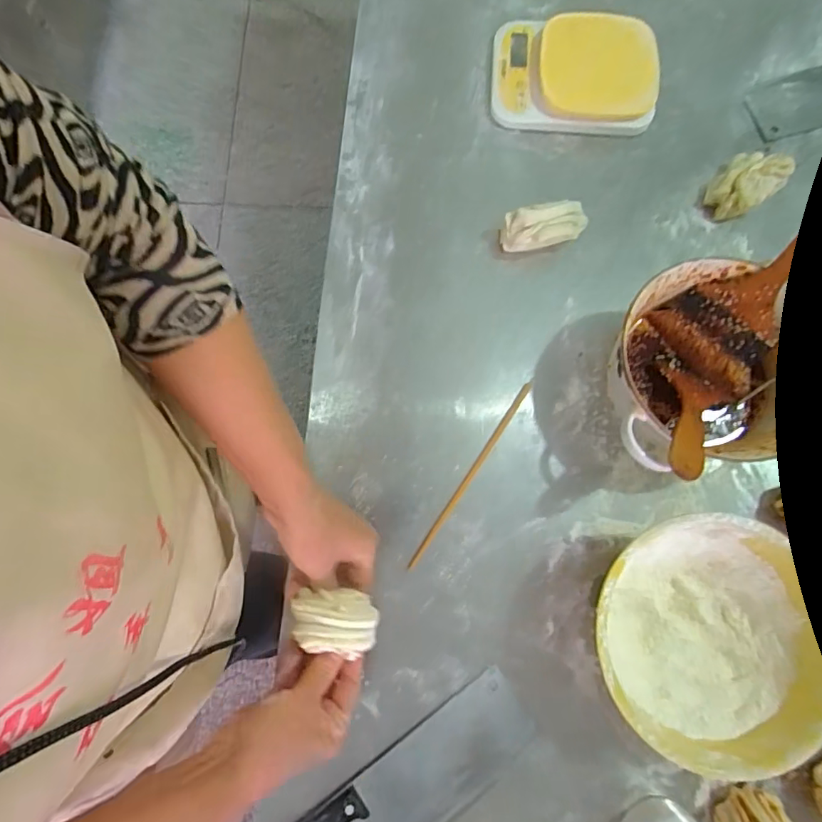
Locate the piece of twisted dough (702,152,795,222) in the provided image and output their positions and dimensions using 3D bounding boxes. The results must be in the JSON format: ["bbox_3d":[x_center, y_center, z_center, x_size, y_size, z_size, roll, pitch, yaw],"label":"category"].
[{"bbox_3d":[0.393,-0.269,0.600,0.090,0.038,0.064,-38,80,-7],"label":"piece of twisted dough"}]

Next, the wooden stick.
[{"bbox_3d":[0.066,0.067,0.550,0.008,0.004,0.236,34,81,7],"label":"wooden stick"}]

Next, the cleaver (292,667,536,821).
[{"bbox_3d":[-0.004,0.365,0.480,0.270,0.024,0.087,-34,80,-6],"label":"cleaver"}]

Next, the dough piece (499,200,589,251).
[{"bbox_3d":[0.153,-0.209,0.584,0.096,0.041,0.045,-13,78,-2],"label":"dough piece"}]

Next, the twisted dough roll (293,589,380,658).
[{"bbox_3d":[-0.063,0.177,0.423,0.066,0.031,0.050,2,78,1],"label":"twisted dough roll"}]

